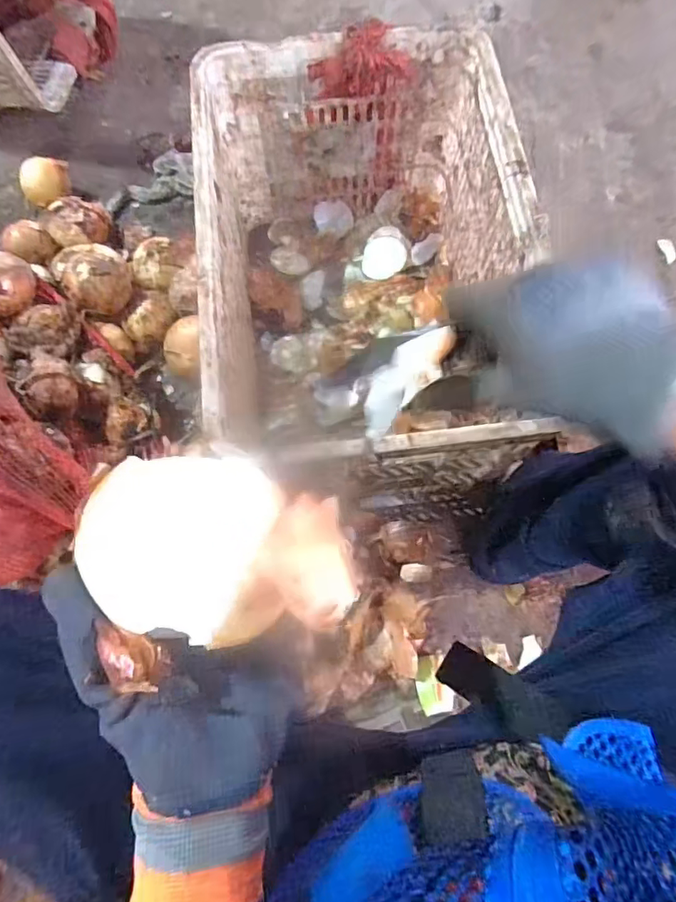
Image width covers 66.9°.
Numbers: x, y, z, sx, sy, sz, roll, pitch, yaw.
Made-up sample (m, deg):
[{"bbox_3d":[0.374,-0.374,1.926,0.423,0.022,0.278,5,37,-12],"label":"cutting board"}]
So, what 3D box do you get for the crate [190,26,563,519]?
[{"bbox_3d":[0.028,-0.209,0.652,0.347,0.270,0.492,-6,72,-2],"label":"crate"}]

